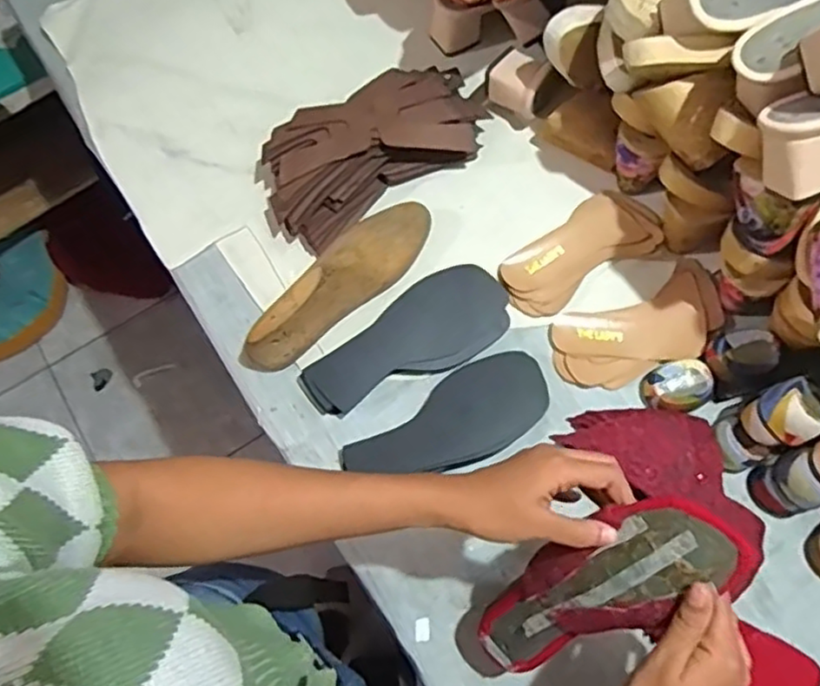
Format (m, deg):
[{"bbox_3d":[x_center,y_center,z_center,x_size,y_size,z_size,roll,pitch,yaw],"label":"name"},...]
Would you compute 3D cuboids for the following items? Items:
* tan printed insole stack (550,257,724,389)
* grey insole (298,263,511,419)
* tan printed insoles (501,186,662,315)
[{"bbox_3d":[0.240,-0.012,0.706,0.187,0.011,0.090,-25,72,-6],"label":"tan printed insole stack"},{"bbox_3d":[-0.003,0.001,0.702,0.223,0.016,0.092,-31,72,-8],"label":"grey insole"},{"bbox_3d":[0.182,-0.097,0.727,0.177,0.021,0.084,-36,73,-9],"label":"tan printed insoles"}]

